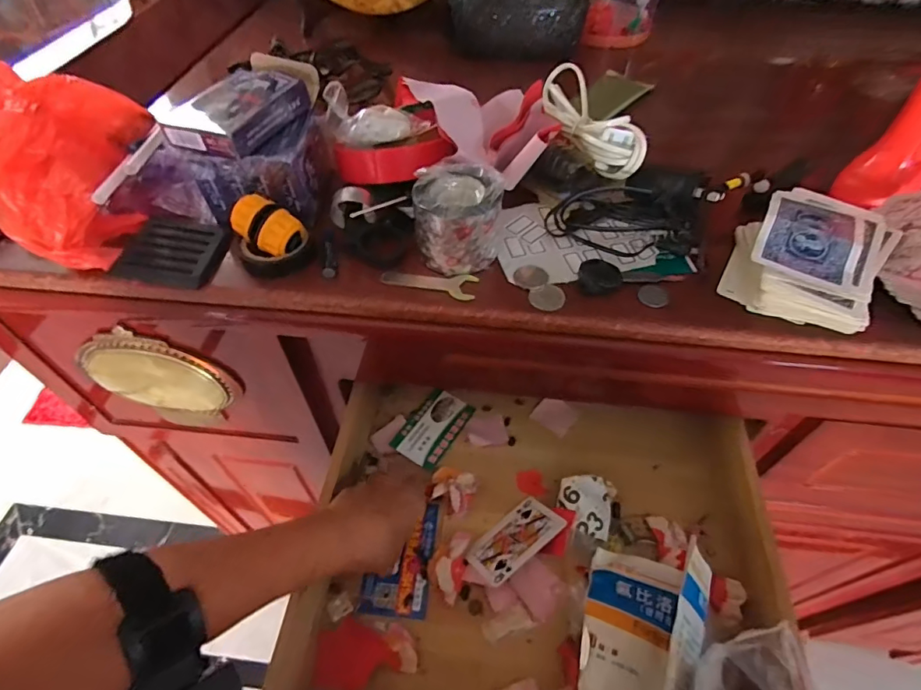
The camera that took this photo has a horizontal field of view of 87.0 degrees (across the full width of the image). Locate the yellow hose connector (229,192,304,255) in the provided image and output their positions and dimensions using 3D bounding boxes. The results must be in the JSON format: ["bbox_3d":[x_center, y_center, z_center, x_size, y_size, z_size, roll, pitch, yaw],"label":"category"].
[{"bbox_3d":[-0.132,-0.084,0.342,0.043,0.030,0.032,37,16,8],"label":"yellow hose connector"}]

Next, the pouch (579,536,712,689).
[{"bbox_3d":[0.127,0.206,0.342,0.075,0.070,0.152,22,55,17],"label":"pouch"}]

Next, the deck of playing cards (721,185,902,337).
[{"bbox_3d":[0.231,-0.057,0.325,0.084,0.042,0.107,31,58,23],"label":"deck of playing cards"}]

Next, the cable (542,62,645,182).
[{"bbox_3d":[0.099,-0.185,0.394,0.035,0.035,0.146,-12,52,-10],"label":"cable"}]

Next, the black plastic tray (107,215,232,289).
[{"bbox_3d":[-0.208,-0.070,0.355,0.067,0.017,0.065,6,52,5],"label":"black plastic tray"}]

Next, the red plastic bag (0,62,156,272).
[{"bbox_3d":[-0.286,-0.133,0.344,0.084,0.093,0.144,-12,52,-9],"label":"red plastic bag"}]

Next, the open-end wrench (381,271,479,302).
[{"bbox_3d":[-0.022,-0.045,0.341,0.066,0.004,0.023,10,52,8],"label":"open-end wrench"}]

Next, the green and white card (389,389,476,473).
[{"bbox_3d":[-0.029,0.088,0.523,0.053,0.005,0.087,25,56,19],"label":"green and white card"}]

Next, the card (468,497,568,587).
[{"bbox_3d":[0.049,0.175,0.437,0.085,0.005,0.054,-34,25,-19],"label":"card"}]

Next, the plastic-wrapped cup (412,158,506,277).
[{"bbox_3d":[-0.001,-0.088,0.336,0.058,0.062,0.047,2,51,2],"label":"plastic-wrapped cup"}]

